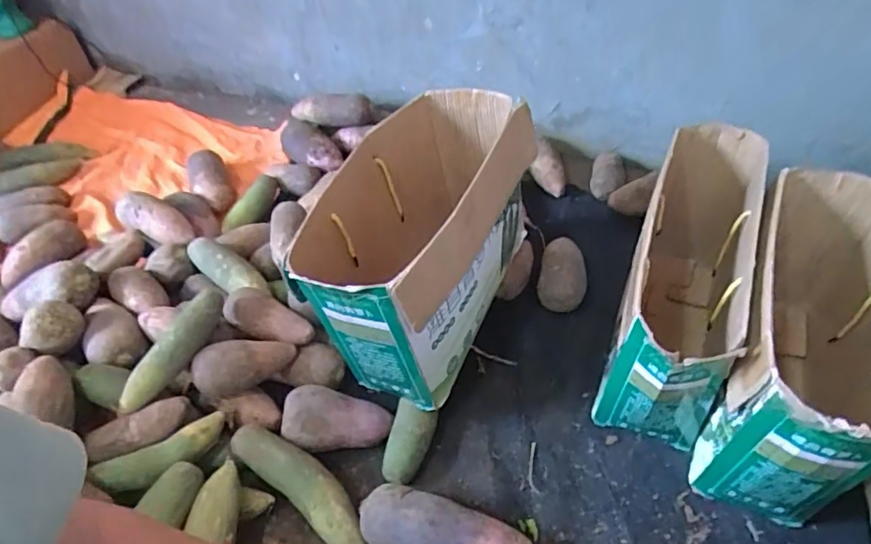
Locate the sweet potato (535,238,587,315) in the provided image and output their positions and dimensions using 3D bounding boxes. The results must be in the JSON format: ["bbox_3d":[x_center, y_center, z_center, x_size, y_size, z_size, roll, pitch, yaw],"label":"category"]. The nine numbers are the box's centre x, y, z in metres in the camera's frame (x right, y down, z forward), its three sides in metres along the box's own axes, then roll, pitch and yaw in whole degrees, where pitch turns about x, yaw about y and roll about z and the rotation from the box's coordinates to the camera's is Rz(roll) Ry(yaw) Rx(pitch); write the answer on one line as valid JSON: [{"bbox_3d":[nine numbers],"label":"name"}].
[{"bbox_3d":[0.214,0.008,0.937,0.077,0.074,0.124,10,49,14],"label":"sweet potato"}]

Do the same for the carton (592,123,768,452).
[{"bbox_3d":[0.331,0.023,0.760,0.124,0.273,0.386,15,51,18],"label":"carton"}]

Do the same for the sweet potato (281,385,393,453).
[{"bbox_3d":[-0.141,0.204,0.799,0.148,0.065,0.074,-9,47,-3],"label":"sweet potato"}]

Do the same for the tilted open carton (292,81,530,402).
[{"bbox_3d":[-0.022,-0.040,0.791,0.212,0.273,0.368,18,52,20],"label":"tilted open carton"}]

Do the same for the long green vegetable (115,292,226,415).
[{"bbox_3d":[-0.367,0.110,0.785,0.042,0.047,0.194,26,71,26],"label":"long green vegetable"}]

